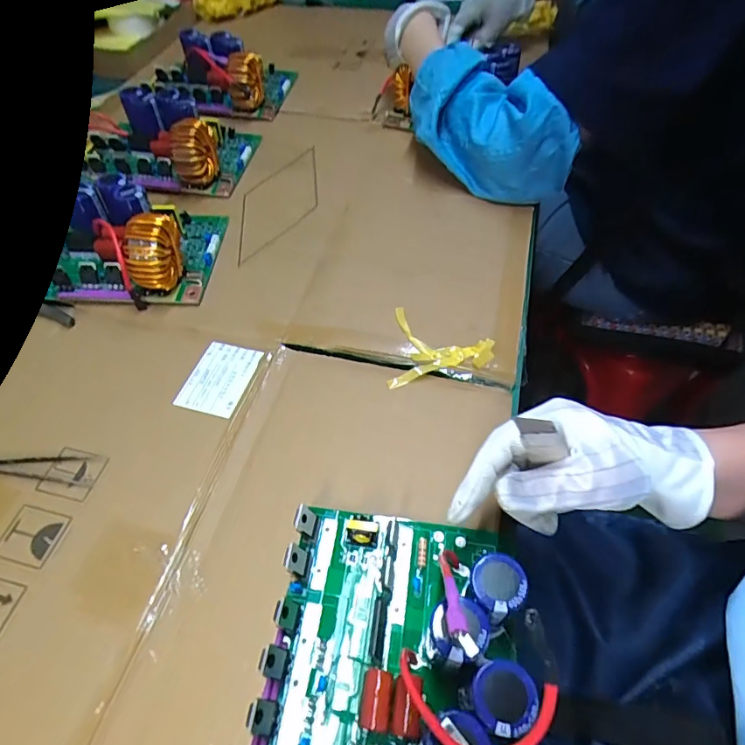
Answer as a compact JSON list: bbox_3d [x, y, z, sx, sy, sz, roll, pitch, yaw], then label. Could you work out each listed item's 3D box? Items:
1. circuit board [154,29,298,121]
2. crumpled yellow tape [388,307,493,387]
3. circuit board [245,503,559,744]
[{"bbox_3d":[-0.210,-0.416,0.687,0.177,0.064,0.128,8,54,8],"label":"circuit board"},{"bbox_3d":[0.060,-0.018,0.416,0.085,0.013,0.073,5,54,6],"label":"crumpled yellow tape"},{"bbox_3d":[0.008,0.160,0.248,0.133,0.060,0.192,6,54,7],"label":"circuit board"}]

